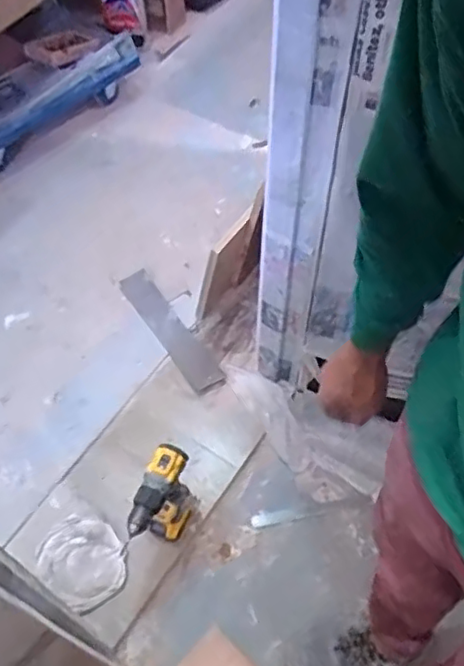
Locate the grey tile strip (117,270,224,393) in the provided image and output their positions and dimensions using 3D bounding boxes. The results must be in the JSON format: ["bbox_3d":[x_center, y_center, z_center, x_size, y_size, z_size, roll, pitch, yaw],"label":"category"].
[{"bbox_3d":[-0.164,-0.010,1.622,0.087,0.021,0.420,-30,62,-18],"label":"grey tile strip"}]

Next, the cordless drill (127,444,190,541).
[{"bbox_3d":[-0.137,0.354,1.251,0.074,0.247,0.175,17,59,10],"label":"cordless drill"}]

